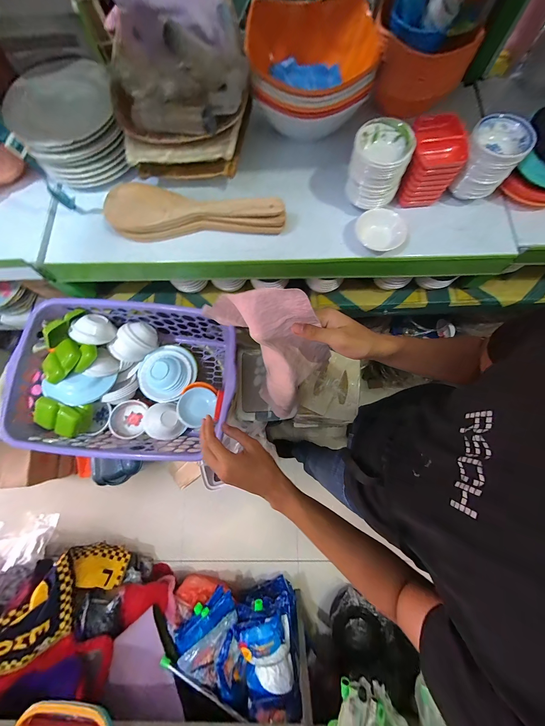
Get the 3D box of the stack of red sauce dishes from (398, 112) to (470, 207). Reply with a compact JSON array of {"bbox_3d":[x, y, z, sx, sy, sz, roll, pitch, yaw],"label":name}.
[{"bbox_3d":[0.269,-0.345,0.418,0.078,0.084,0.094,8,78,4],"label":"stack of red sauce dishes"}]

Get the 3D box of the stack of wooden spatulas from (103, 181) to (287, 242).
[{"bbox_3d":[-0.138,-0.275,0.439,0.314,0.046,0.076,0,77,2],"label":"stack of wooden spatulas"}]

